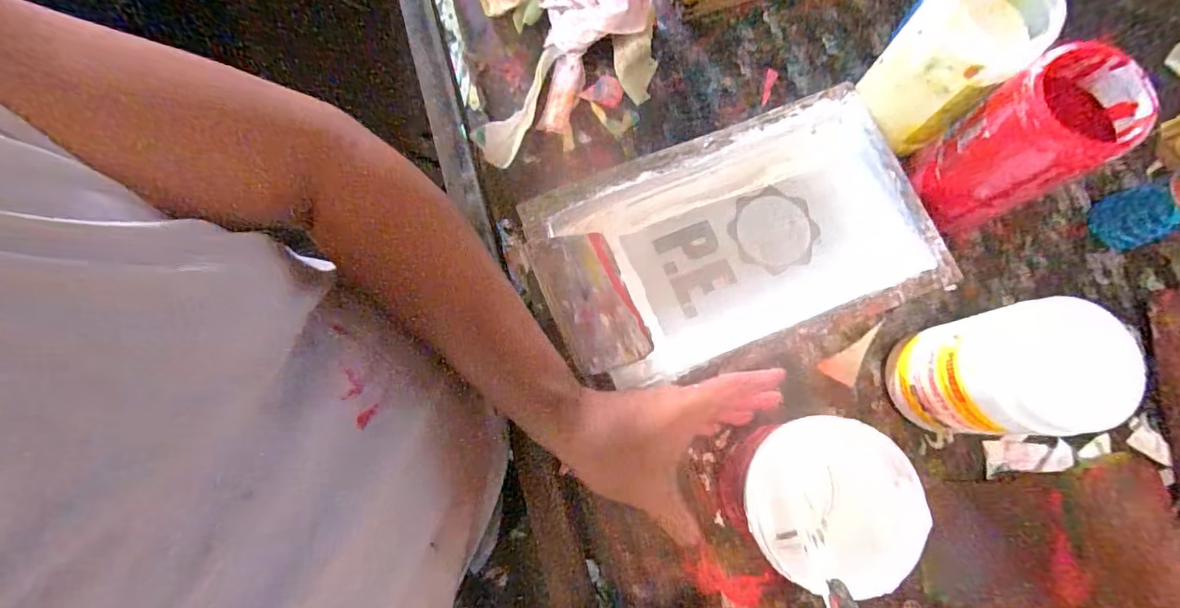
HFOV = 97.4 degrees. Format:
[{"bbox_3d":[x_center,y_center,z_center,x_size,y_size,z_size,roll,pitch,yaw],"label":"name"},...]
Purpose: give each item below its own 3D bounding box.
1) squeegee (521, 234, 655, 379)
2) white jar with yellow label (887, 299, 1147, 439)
[{"bbox_3d":[0.002,-0.004,0.454,0.096,0.009,0.125,-17,75,-45],"label":"squeegee"},{"bbox_3d":[0.317,0.056,0.418,0.085,0.156,0.089,0,77,0],"label":"white jar with yellow label"}]

